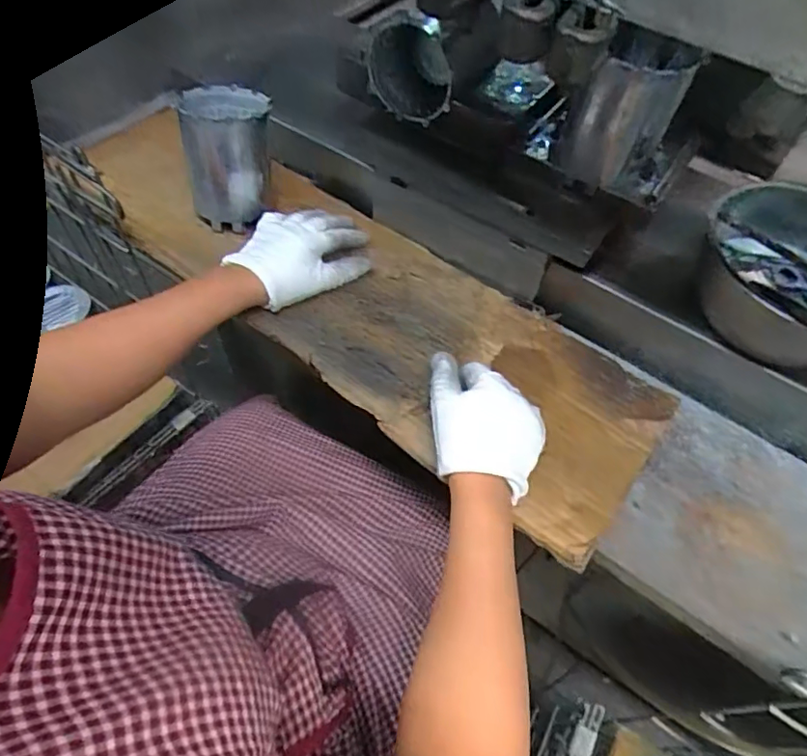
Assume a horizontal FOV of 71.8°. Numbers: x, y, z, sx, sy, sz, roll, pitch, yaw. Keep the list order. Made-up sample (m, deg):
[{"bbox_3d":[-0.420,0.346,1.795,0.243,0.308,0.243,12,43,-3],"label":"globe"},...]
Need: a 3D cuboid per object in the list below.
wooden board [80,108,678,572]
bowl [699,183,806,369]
[{"bbox_3d":[-0.069,-0.101,0.588,0.688,0.033,0.212,34,59,17],"label":"wooden board"},{"bbox_3d":[0.349,-0.089,0.502,0.181,0.099,0.172,2,57,-3],"label":"bowl"}]

